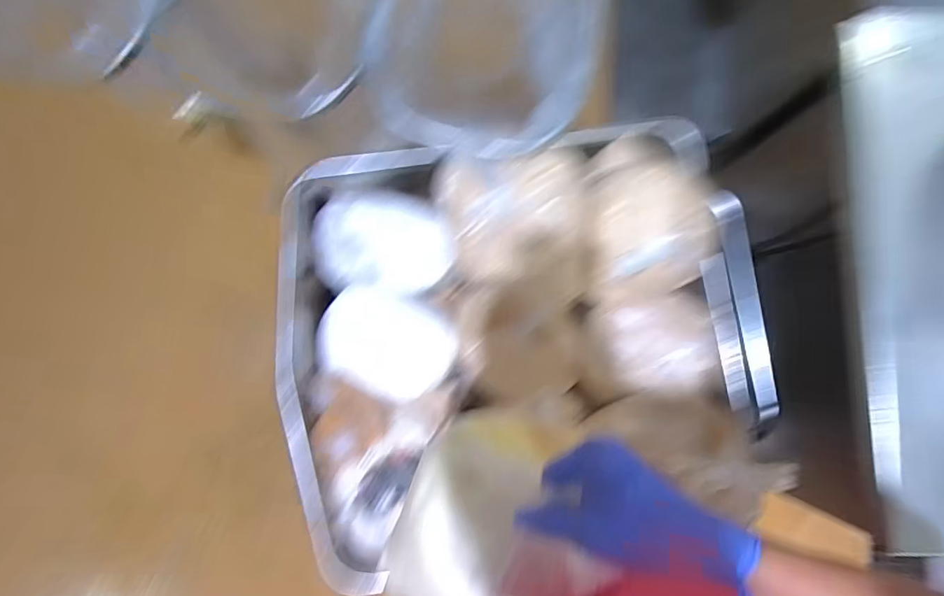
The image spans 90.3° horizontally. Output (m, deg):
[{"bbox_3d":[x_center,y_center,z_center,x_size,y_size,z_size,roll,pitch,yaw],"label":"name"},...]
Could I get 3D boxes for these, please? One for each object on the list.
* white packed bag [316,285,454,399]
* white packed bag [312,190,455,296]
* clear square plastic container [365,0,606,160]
[{"bbox_3d":[-0.156,0.083,0.871,0.244,0.071,0.181,25,86,5],"label":"white packed bag"},{"bbox_3d":[-0.165,-0.099,0.884,0.242,0.100,0.176,0,102,-5],"label":"white packed bag"},{"bbox_3d":[0.026,-0.374,0.712,0.301,0.165,0.331,16,85,4],"label":"clear square plastic container"}]

